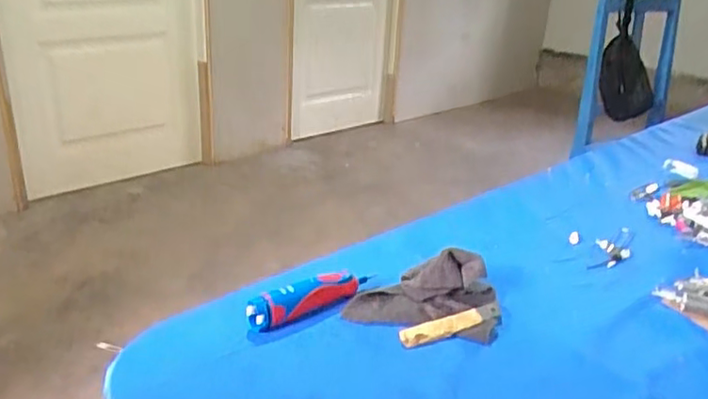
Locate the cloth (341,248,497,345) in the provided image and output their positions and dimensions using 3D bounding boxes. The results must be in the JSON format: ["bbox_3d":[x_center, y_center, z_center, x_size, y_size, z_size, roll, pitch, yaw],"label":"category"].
[{"bbox_3d":[0.075,0.093,0.660,0.149,0.047,0.093,7,25,11],"label":"cloth"}]

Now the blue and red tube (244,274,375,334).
[{"bbox_3d":[-0.043,0.100,0.648,0.139,0.033,0.029,-17,31,-35],"label":"blue and red tube"}]

